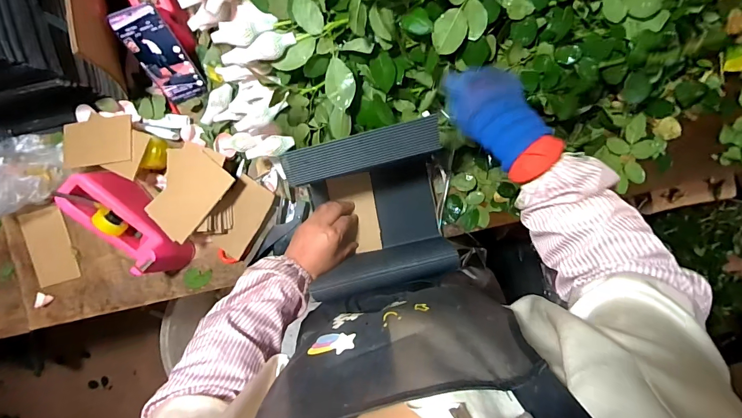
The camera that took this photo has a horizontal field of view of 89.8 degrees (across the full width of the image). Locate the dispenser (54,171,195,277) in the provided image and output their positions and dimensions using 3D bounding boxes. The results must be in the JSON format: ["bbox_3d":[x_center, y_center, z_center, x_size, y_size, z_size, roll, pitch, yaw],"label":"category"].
[{"bbox_3d":[-0.398,0.026,0.619,0.090,0.103,0.214,-42,104,2],"label":"dispenser"}]

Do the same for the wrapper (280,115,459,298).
[{"bbox_3d":[0.011,0.000,0.582,0.207,0.186,0.207,-15,92,1],"label":"wrapper"}]

